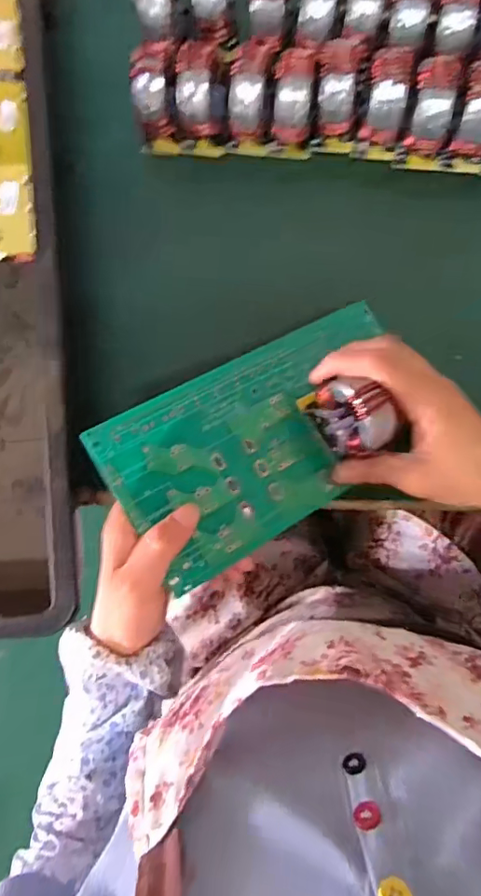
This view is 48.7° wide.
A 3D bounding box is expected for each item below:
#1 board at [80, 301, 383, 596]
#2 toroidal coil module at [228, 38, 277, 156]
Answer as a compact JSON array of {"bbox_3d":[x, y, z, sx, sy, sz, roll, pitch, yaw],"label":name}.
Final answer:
[{"bbox_3d":[0.022,-0.009,0.354,0.214,0.007,0.112,-28,86,-19],"label":"board"},{"bbox_3d":[0.006,-0.243,0.377,0.026,0.072,0.022,10,55,5],"label":"toroidal coil module"}]

